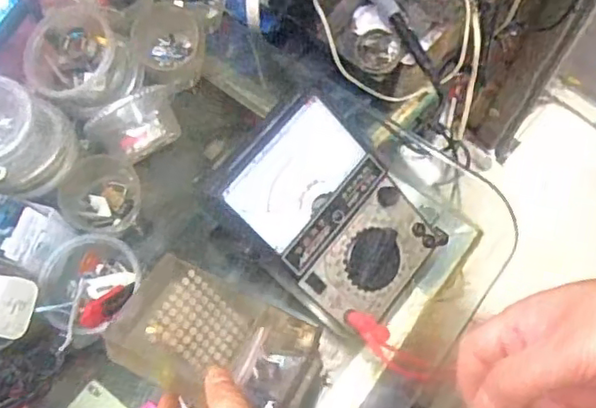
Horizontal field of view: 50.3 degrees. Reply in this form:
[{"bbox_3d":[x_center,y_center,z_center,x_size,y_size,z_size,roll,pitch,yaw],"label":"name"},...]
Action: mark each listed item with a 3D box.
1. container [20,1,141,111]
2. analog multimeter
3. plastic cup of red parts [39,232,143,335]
[{"bbox_3d":[-0.181,-0.119,0.533,0.084,0.048,0.077,0,68,0],"label":"container"},{"bbox_3d":[0.024,0.010,0.471,0.160,0.044,0.108,42,73,-20],"label":"analog multimeter"},{"bbox_3d":[-0.166,0.065,0.504,0.074,0.048,0.074,0,68,0],"label":"plastic cup of red parts"}]

